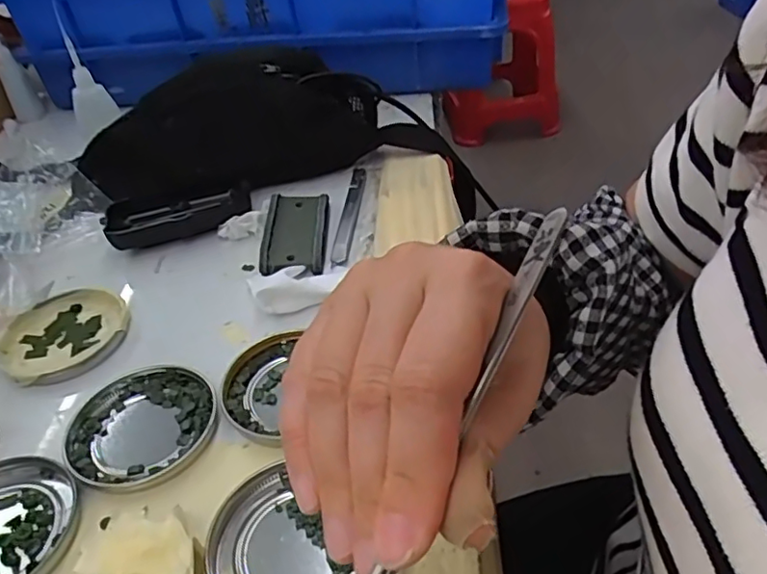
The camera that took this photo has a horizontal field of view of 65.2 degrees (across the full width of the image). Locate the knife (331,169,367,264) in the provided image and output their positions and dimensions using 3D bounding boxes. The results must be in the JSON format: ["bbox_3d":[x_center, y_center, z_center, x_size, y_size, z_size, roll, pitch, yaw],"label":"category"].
[{"bbox_3d":[-0.026,-0.062,0.480,0.012,0.006,0.133,0,40,7],"label":"knife"}]

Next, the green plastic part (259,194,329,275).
[{"bbox_3d":[-0.065,-0.041,0.447,0.044,0.020,0.084,-4,39,1],"label":"green plastic part"}]

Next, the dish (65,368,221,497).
[{"bbox_3d":[-0.132,0.075,0.327,0.077,0.008,0.077,-3,39,3],"label":"dish"}]

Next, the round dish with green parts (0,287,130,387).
[{"bbox_3d":[-0.208,0.031,0.392,0.078,0.012,0.078,-3,39,3],"label":"round dish with green parts"}]

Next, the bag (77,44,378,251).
[{"bbox_3d":[-0.131,-0.137,0.509,0.235,0.097,0.132,-23,40,-18],"label":"bag"}]

